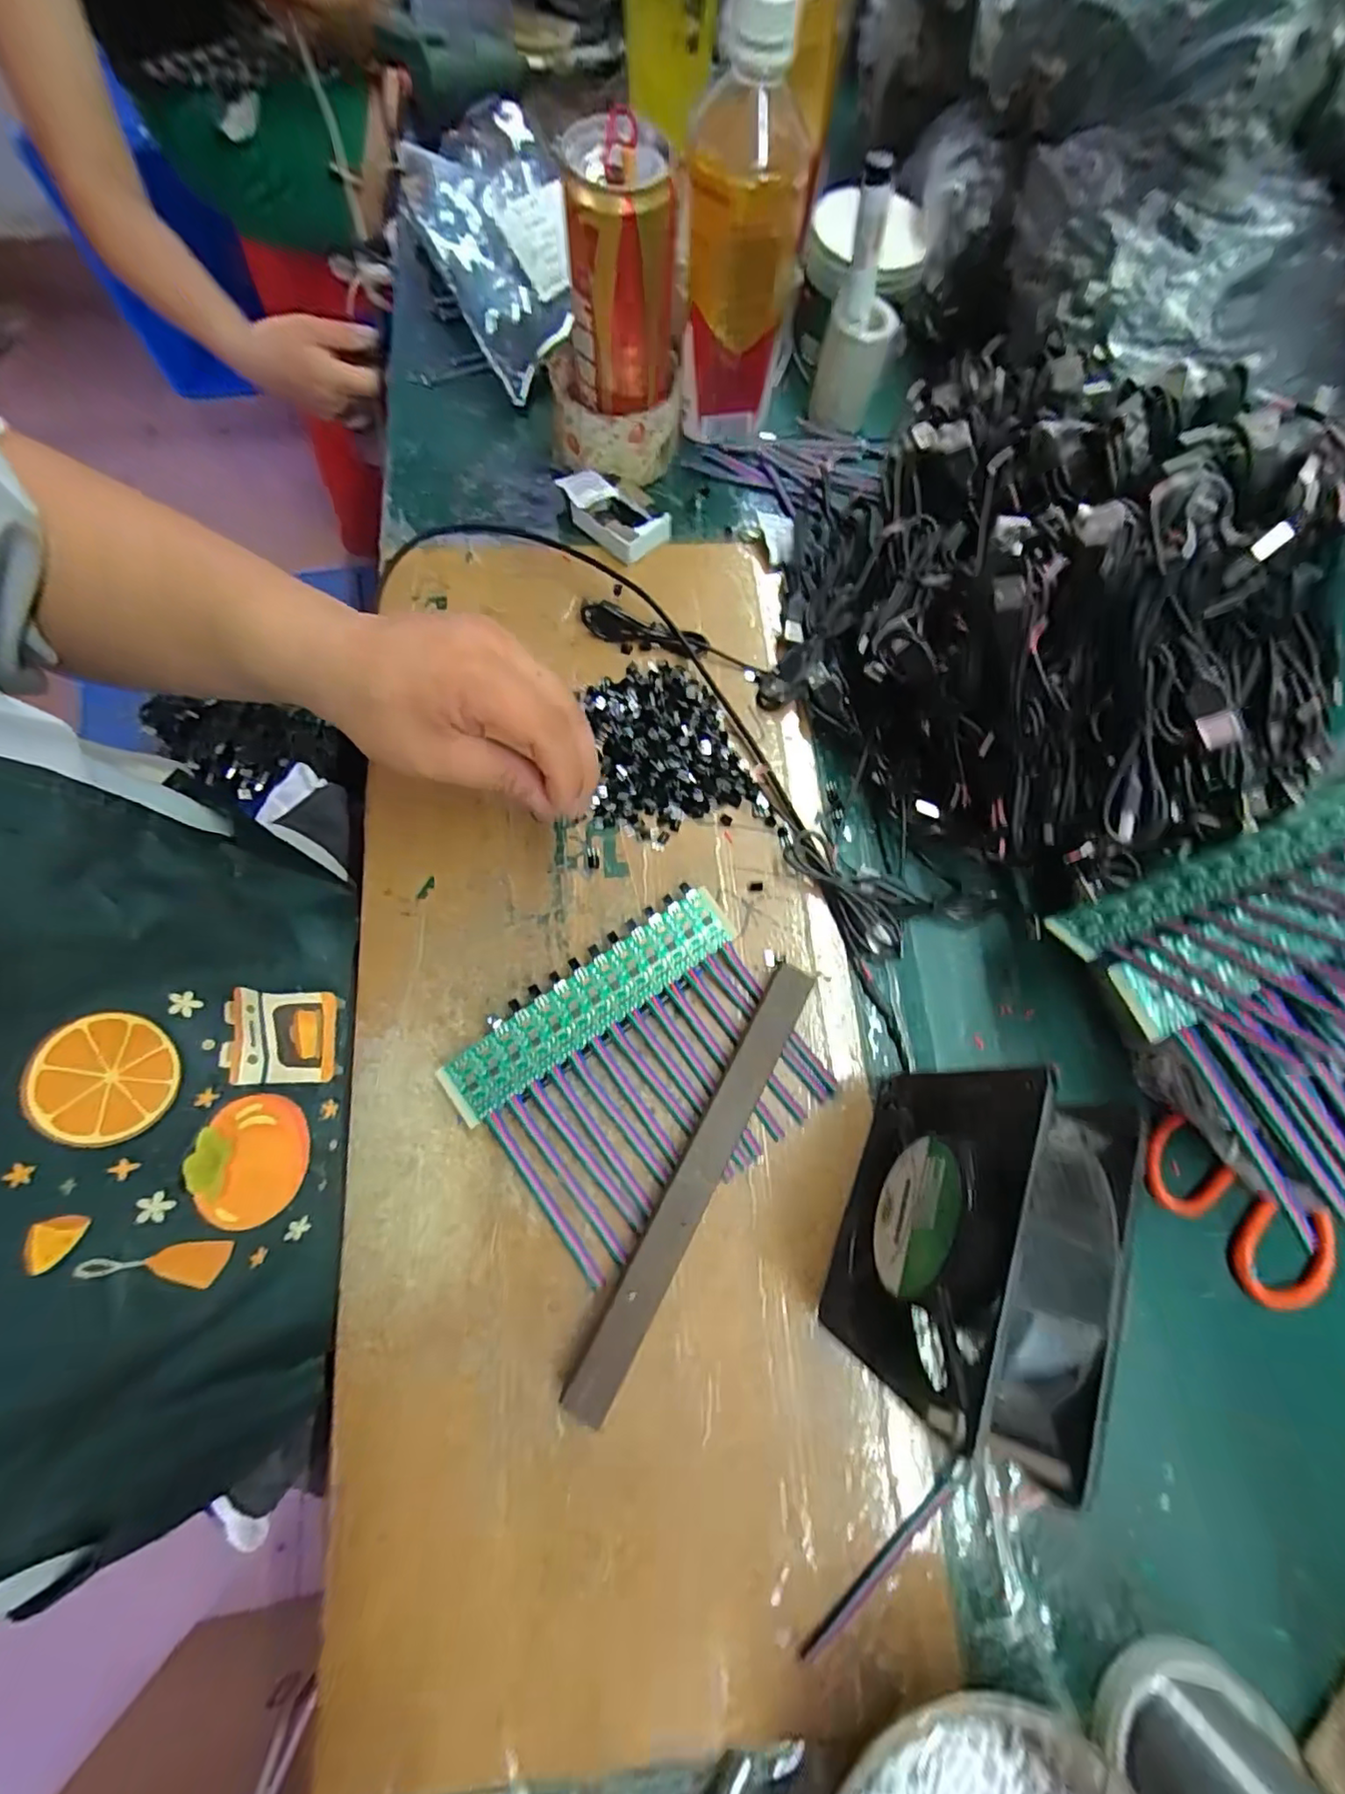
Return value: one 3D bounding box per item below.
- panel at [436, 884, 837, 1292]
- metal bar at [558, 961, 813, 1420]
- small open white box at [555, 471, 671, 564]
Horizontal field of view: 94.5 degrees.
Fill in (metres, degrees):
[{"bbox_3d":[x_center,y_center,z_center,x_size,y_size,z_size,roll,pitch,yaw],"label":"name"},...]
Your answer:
[{"bbox_3d":[-0.016,0.088,0.312,0.152,0.010,0.131,-34,78,-11],"label":"panel"},{"bbox_3d":[0.013,0.130,0.297,0.020,0.018,0.212,29,75,6],"label":"metal bar"},{"bbox_3d":[-0.041,-0.251,0.405,0.041,0.020,0.068,-43,80,-13],"label":"small open white box"}]

